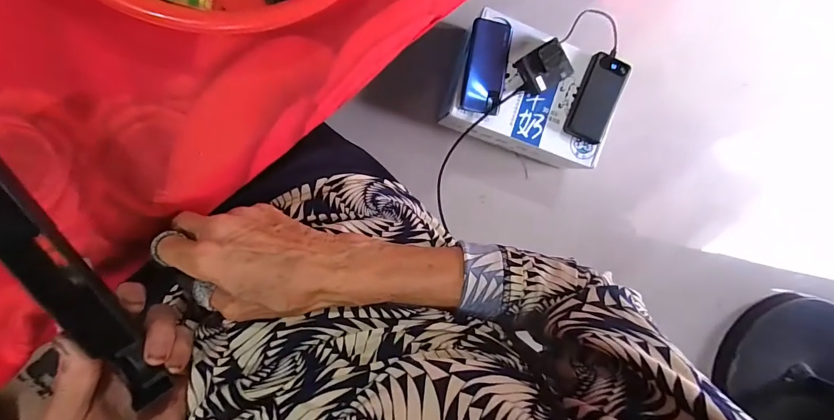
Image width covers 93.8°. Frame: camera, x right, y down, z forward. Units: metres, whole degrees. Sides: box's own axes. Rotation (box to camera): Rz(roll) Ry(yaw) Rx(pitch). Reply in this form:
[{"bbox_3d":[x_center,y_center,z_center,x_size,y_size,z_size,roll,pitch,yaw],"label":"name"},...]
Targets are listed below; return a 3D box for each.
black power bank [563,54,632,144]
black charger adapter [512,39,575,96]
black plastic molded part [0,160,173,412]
[{"bbox_3d":[0.336,-0.208,0.728,0.074,0.020,0.158,21,91,-11],"label":"black power bank"},{"bbox_3d":[0.229,-0.257,0.706,0.087,0.044,0.072,-31,99,-6],"label":"black charger adapter"},{"bbox_3d":[-0.205,0.030,0.219,0.025,0.033,0.191,-29,104,-1],"label":"black plastic molded part"}]

